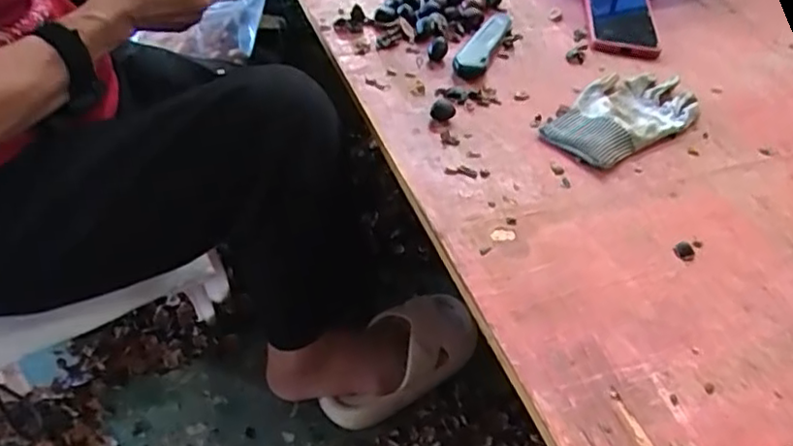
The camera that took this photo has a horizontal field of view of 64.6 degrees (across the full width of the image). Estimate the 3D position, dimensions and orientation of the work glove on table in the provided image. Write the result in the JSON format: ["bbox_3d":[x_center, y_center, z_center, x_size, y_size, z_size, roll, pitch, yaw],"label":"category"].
[{"bbox_3d":[0.218,-0.103,0.602,0.174,0.017,0.094,-32,55,-33],"label":"work glove on table"}]

